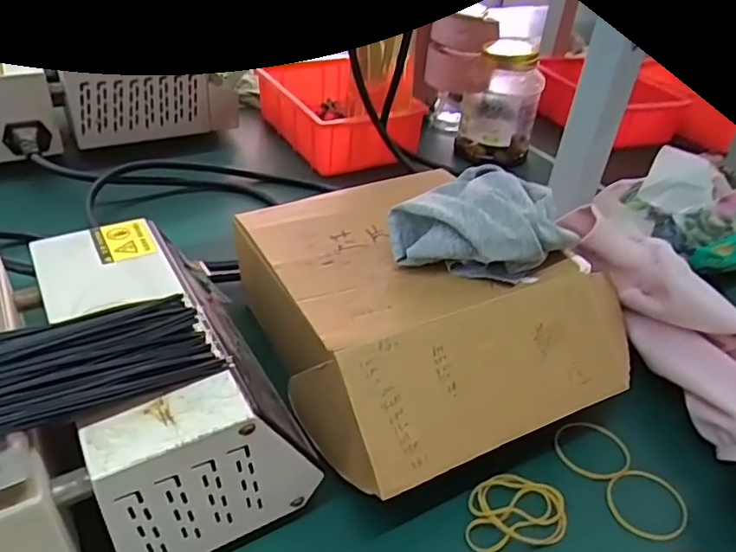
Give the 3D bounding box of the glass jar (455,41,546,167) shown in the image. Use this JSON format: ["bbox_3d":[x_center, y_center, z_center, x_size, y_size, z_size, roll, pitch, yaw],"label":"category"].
[{"bbox_3d":[0.153,-0.198,0.672,0.083,0.126,0.075,12,37,9],"label":"glass jar"}]

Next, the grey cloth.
[{"bbox_3d":[0.073,-0.036,0.375,0.105,0.046,0.089,12,37,9],"label":"grey cloth"}]

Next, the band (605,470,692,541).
[{"bbox_3d":[0.159,0.129,0.335,0.043,0.008,0.040,-2,42,1],"label":"band"}]

